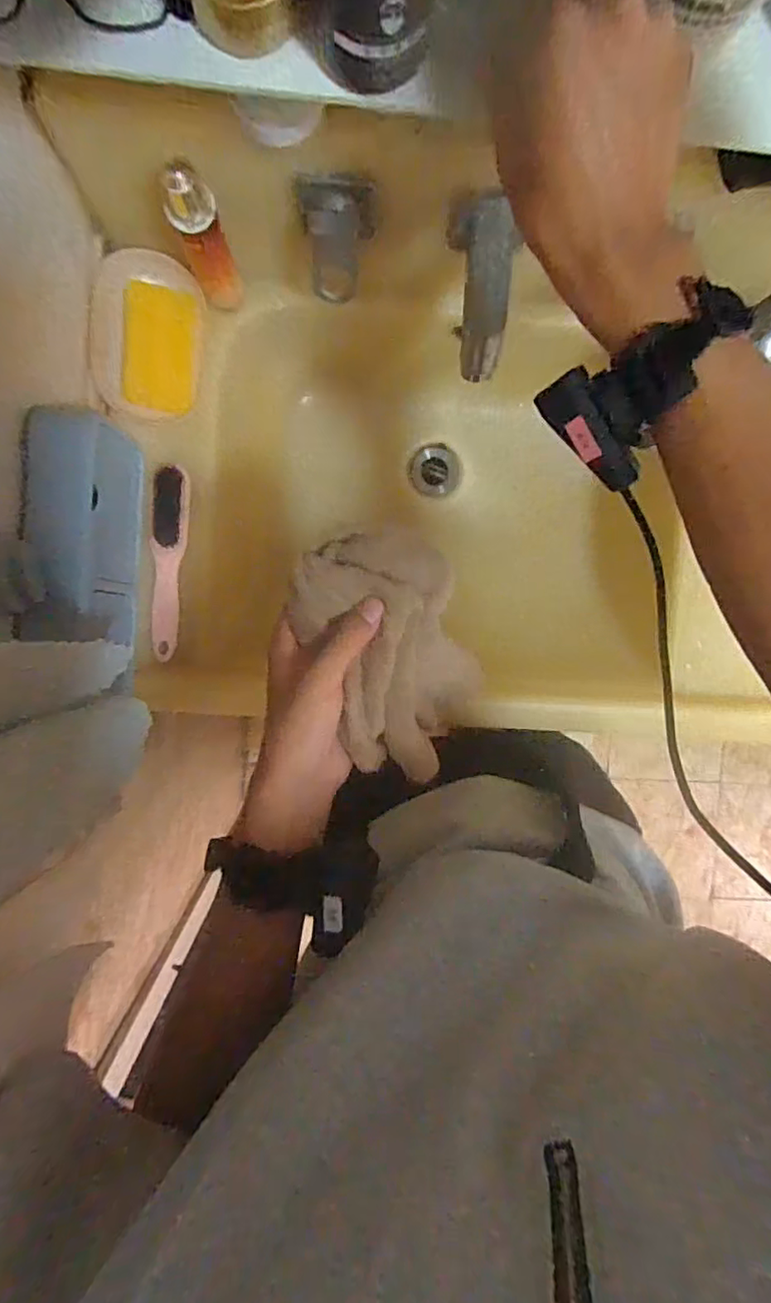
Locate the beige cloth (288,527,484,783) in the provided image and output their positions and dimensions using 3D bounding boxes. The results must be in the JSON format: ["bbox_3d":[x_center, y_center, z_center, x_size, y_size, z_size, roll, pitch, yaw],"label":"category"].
[{"bbox_3d":[0.009,0.004,0.398,0.108,0.055,0.168,-16,94,-2],"label":"beige cloth"}]

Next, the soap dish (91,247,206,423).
[{"bbox_3d":[-0.224,-0.290,0.560,0.110,0.035,0.144,6,99,-24],"label":"soap dish"}]

